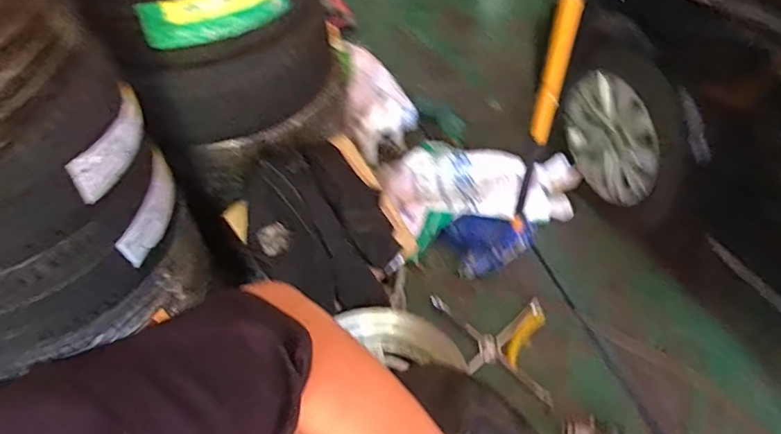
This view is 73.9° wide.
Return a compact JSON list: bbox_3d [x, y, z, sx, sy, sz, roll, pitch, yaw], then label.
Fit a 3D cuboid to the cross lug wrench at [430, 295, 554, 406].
[{"bbox_3d":[0.324,0.420,1.682,0.355,0.034,0.364,-2,50,4],"label":"cross lug wrench"}]

